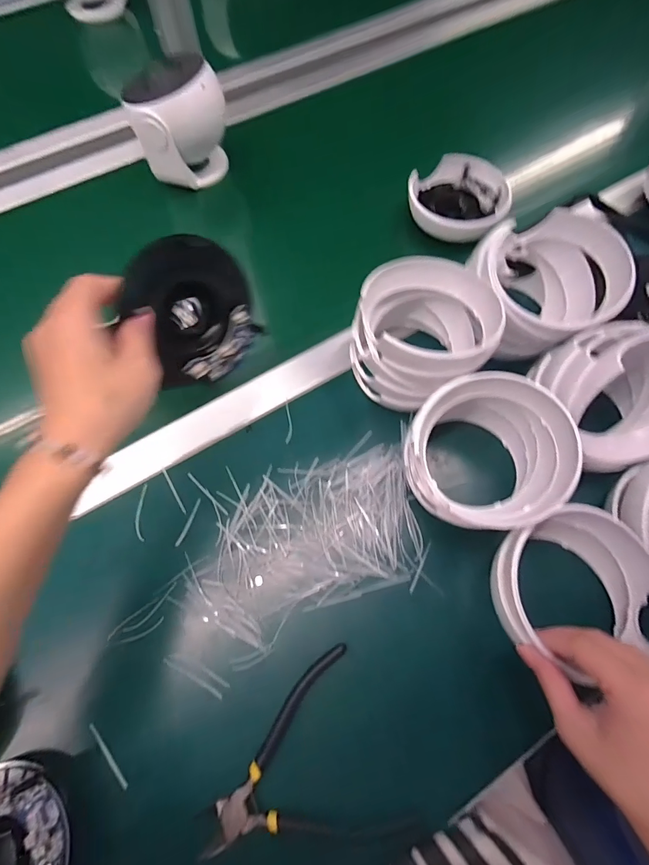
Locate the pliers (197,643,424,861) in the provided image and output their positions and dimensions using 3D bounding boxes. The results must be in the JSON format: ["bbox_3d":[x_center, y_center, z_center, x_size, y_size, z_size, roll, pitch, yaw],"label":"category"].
[{"bbox_3d":[-0.020,0.246,0.289,0.132,0.013,0.123,-23,70,-10],"label":"pliers"}]

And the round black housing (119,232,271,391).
[{"bbox_3d":[-0.094,-0.089,0.294,0.087,0.015,0.095,-33,111,-24],"label":"round black housing"}]

